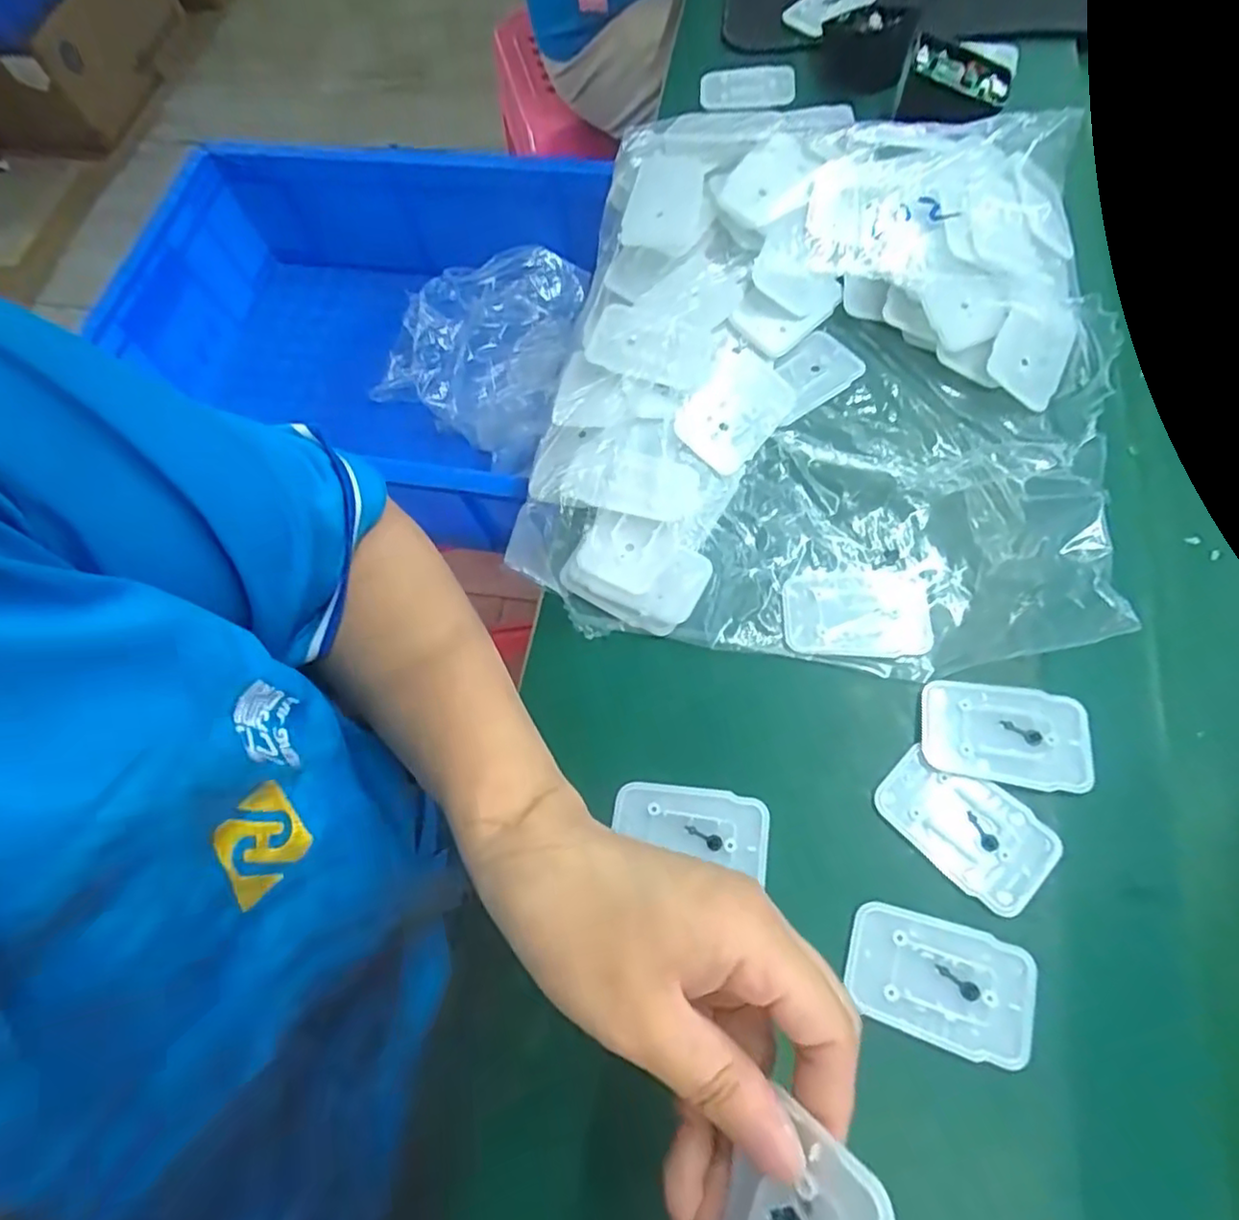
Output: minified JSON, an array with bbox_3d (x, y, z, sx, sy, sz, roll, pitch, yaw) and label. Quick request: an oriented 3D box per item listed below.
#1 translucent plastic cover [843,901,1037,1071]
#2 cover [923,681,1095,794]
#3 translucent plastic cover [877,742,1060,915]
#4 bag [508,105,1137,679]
[{"bbox_3d":[0.129,0.149,0.262,0.069,0.006,0.045,16,70,12],"label":"translucent plastic cover"},{"bbox_3d":[0.174,0.056,0.294,0.068,0.008,0.043,8,68,9],"label":"cover"},{"bbox_3d":[0.150,0.092,0.282,0.044,0.005,0.069,-43,70,-12],"label":"translucent plastic cover"},{"bbox_3d":[0.109,-0.140,0.353,0.275,0.045,0.326,9,68,10],"label":"bag"}]

